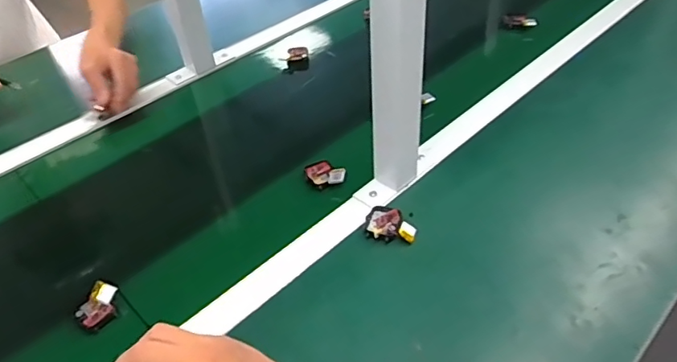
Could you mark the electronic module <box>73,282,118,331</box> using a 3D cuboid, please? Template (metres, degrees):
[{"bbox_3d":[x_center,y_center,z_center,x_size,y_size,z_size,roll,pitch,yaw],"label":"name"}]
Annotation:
[{"bbox_3d":[-0.250,0.129,0.551,0.035,0.023,0.044,25,49,28],"label":"electronic module"}]

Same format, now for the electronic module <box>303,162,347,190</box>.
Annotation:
[{"bbox_3d":[-0.018,-0.009,0.684,0.037,0.017,0.059,-31,49,-27],"label":"electronic module"}]

